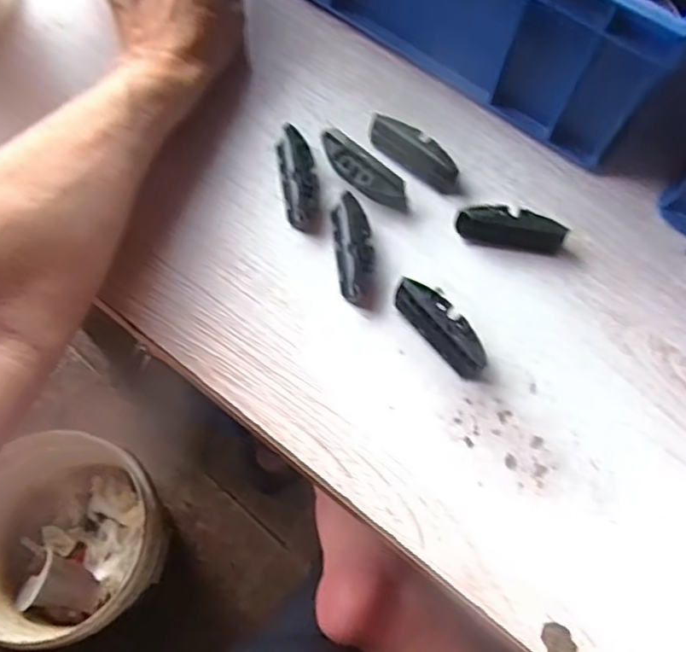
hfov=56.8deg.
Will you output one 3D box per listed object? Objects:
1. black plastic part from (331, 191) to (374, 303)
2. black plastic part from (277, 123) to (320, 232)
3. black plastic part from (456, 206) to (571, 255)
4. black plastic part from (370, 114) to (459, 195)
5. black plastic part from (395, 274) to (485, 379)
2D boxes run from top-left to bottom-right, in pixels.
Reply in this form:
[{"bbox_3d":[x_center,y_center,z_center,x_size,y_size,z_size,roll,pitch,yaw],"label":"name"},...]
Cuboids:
[{"bbox_3d":[0.007,-0.050,0.396,0.021,0.020,0.064,-5,68,-6],"label":"black plastic part"},{"bbox_3d":[-0.028,-0.097,0.412,0.023,0.021,0.064,-7,68,-6],"label":"black plastic part"},{"bbox_3d":[0.109,-0.063,0.411,0.068,0.015,0.022,7,67,-1],"label":"black plastic part"},{"bbox_3d":[0.049,-0.117,0.429,0.069,0.019,0.022,38,70,12],"label":"black plastic part"},{"bbox_3d":[0.063,-0.002,0.385,0.025,0.021,0.070,-38,74,-17],"label":"black plastic part"}]

